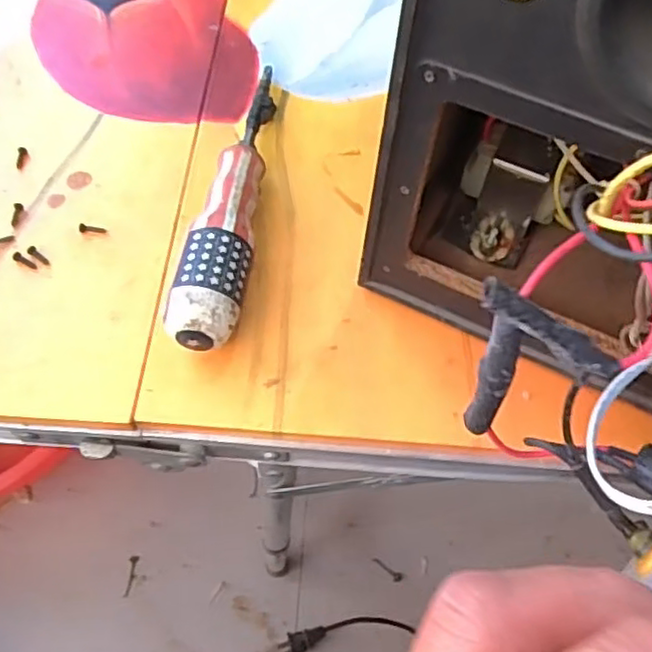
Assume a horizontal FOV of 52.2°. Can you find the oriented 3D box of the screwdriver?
[{"bbox_3d":[-0.042,-0.066,0.328,0.028,0.037,0.175,7,61,2],"label":"screwdriver"}]

